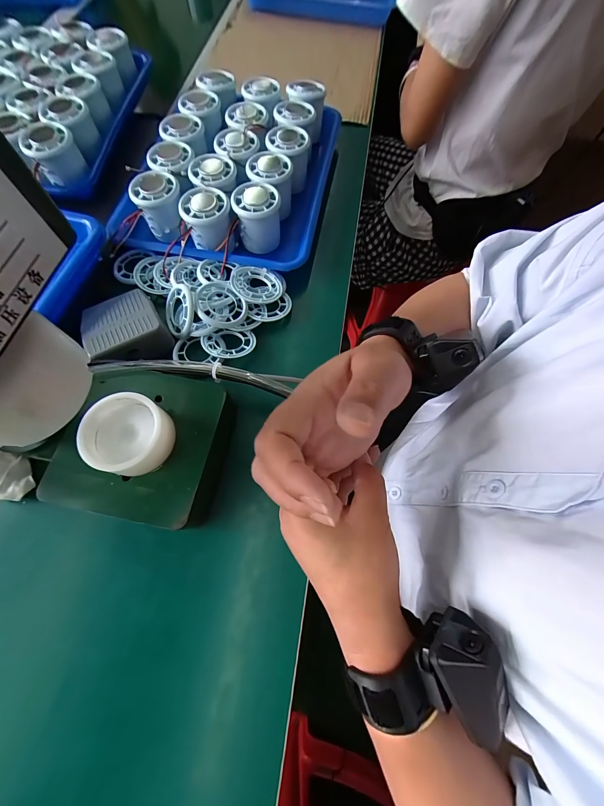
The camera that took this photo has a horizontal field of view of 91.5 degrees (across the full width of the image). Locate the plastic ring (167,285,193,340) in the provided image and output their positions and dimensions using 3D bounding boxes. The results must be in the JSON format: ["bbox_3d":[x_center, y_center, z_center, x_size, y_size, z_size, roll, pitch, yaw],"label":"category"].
[{"bbox_3d":[-0.134,-0.098,0.320,0.052,0.007,0.052,4,97,35],"label":"plastic ring"}]

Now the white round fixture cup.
[{"bbox_3d":[-0.135,0.025,0.232,0.058,0.030,0.058,0,70,-1],"label":"white round fixture cup"}]

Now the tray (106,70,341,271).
[{"bbox_3d":[-0.083,-0.292,0.384,0.221,0.075,0.341,9,70,2],"label":"tray"}]

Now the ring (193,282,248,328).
[{"bbox_3d":[-0.089,-0.107,0.319,0.051,0.015,0.054,0,70,-1],"label":"ring"}]

